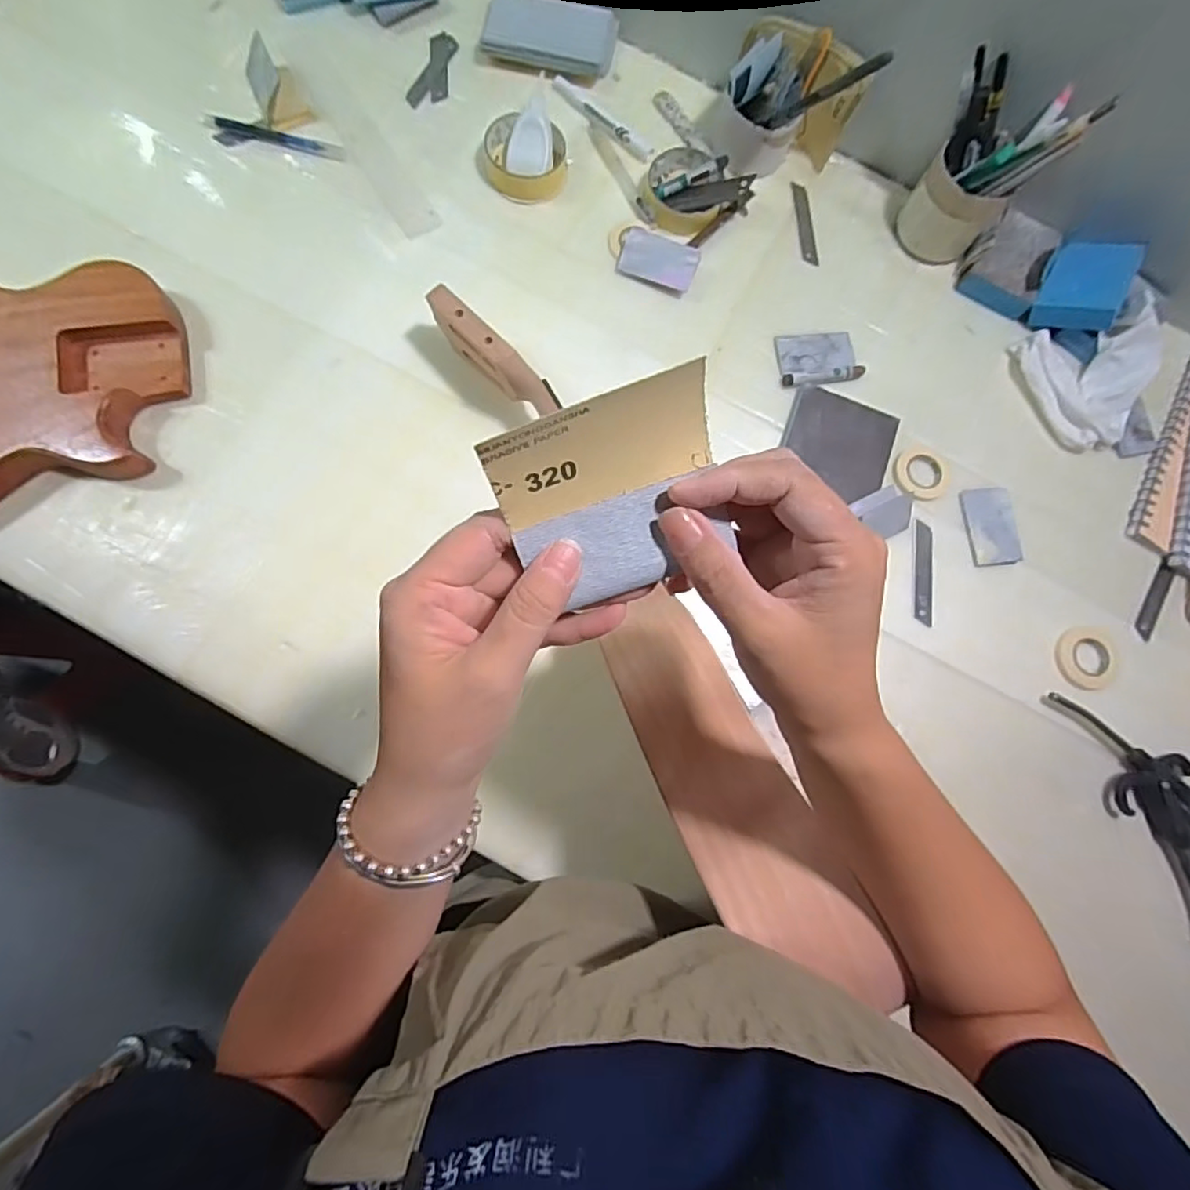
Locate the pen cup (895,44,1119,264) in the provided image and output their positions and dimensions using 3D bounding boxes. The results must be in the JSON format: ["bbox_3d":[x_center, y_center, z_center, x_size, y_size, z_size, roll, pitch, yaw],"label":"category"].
[{"bbox_3d":[0.355,-0.402,0.551,0.110,0.147,0.087,37,81,3],"label":"pen cup"}]

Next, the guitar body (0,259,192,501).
[{"bbox_3d":[-0.507,-0.168,0.500,0.298,0.040,0.225,-6,82,-4],"label":"guitar body"}]

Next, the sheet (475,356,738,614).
[{"bbox_3d":[0.007,-0.036,0.212,0.077,0.012,0.073,-22,126,-4],"label":"sheet"}]

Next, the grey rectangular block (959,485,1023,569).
[{"bbox_3d":[0.371,-0.065,0.549,0.043,0.009,0.074,-4,81,-4],"label":"grey rectangular block"}]

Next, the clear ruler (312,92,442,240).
[{"bbox_3d":[-0.216,-0.431,0.588,0.038,0.004,0.187,-32,81,-11],"label":"clear ruler"}]

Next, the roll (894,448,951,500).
[{"bbox_3d":[0.309,-0.115,0.556,0.057,0.008,0.050,-10,82,-5],"label":"roll"}]

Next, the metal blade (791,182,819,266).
[{"bbox_3d":[0.216,-0.380,0.608,0.017,0.004,0.088,-5,82,-4],"label":"metal blade"}]

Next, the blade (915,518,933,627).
[{"bbox_3d":[0.304,-0.021,0.548,0.017,0.004,0.095,5,80,3],"label":"blade"}]

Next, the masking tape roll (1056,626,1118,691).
[{"bbox_3d":[0.445,0.058,0.536,0.055,0.008,0.056,1,81,-3],"label":"masking tape roll"}]

